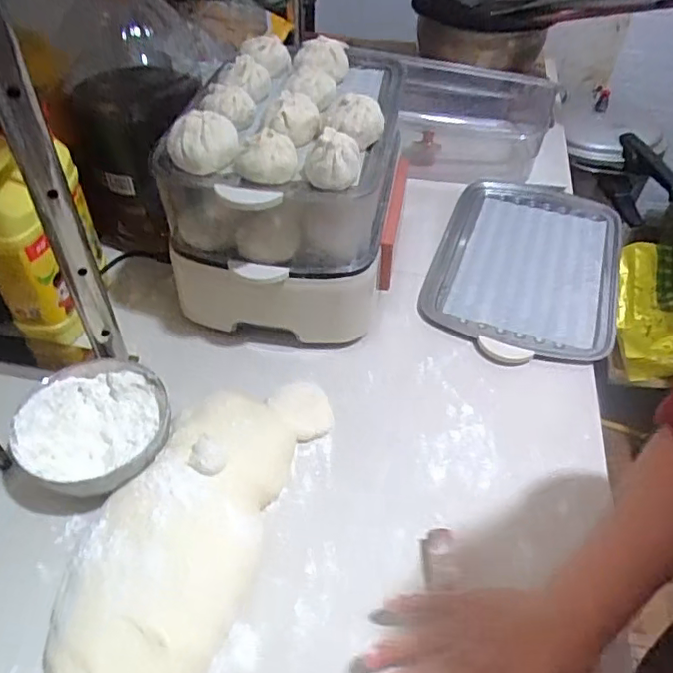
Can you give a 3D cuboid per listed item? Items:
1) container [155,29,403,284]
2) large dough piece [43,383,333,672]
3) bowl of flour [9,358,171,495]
[{"bbox_3d":[-0.043,-0.242,0.688,0.219,0.136,0.411,8,46,6],"label":"container"},{"bbox_3d":[-0.124,0.153,0.506,0.137,0.049,0.330,17,48,14],"label":"large dough piece"},{"bbox_3d":[-0.232,0.093,0.561,0.134,0.060,0.141,1,46,-1],"label":"bowl of flour"}]

